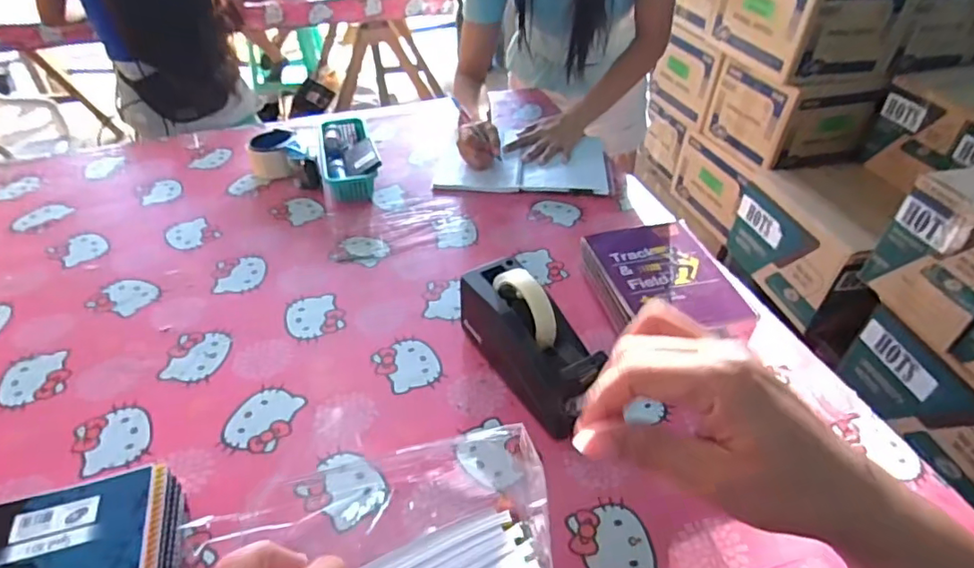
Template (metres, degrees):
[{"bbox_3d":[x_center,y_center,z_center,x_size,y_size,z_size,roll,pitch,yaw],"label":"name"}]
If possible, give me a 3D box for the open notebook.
[{"bbox_3d":[0.071,-0.227,1.041,0.306,0.016,0.188,3,42,3],"label":"open notebook"}]

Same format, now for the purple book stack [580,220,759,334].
[{"bbox_3d":[0.229,0.001,0.750,0.169,0.063,0.202,-7,43,-8],"label":"purple book stack"}]

